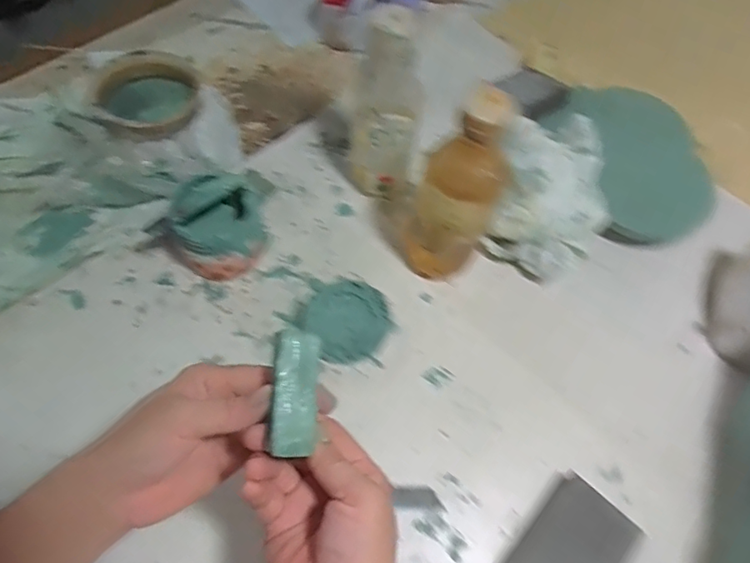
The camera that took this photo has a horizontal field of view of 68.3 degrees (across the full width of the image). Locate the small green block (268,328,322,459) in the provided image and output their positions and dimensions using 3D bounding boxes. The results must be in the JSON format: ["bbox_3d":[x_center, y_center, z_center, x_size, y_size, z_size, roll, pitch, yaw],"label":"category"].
[{"bbox_3d":[-0.045,0.062,0.313,0.024,0.015,0.070,3,76,-1],"label":"small green block"}]

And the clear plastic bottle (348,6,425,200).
[{"bbox_3d":[0.010,-0.162,0.532,0.067,0.205,0.071,7,60,3],"label":"clear plastic bottle"}]

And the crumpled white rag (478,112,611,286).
[{"bbox_3d":[0.177,-0.085,0.563,0.113,0.085,0.153,11,61,5],"label":"crumpled white rag"}]

